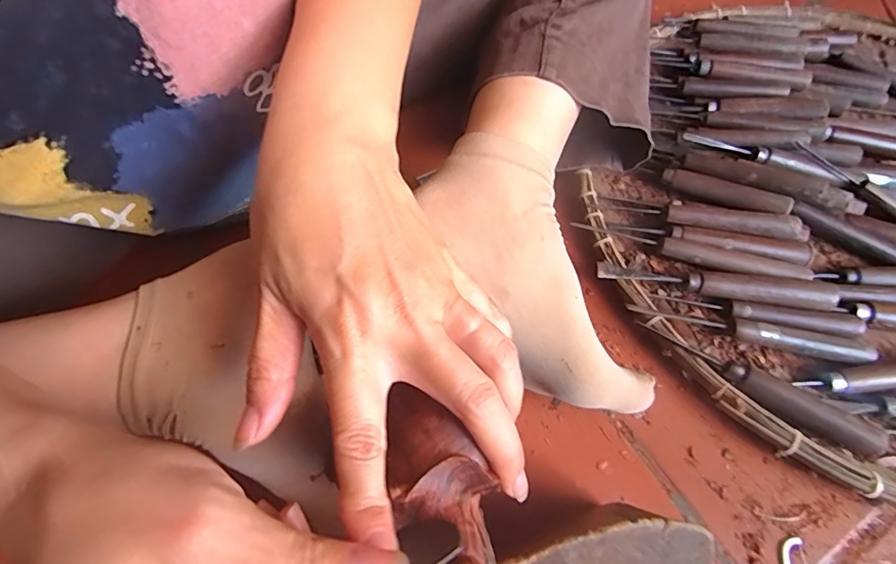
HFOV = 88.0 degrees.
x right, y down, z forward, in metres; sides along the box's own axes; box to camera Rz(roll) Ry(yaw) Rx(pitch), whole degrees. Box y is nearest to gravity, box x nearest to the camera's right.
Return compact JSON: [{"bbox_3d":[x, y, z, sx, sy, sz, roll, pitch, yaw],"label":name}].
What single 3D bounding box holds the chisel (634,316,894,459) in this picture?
[{"bbox_3d":[0.217,0.072,0.329,0.164,0.021,0.018,29,64,13],"label":"chisel"}]

